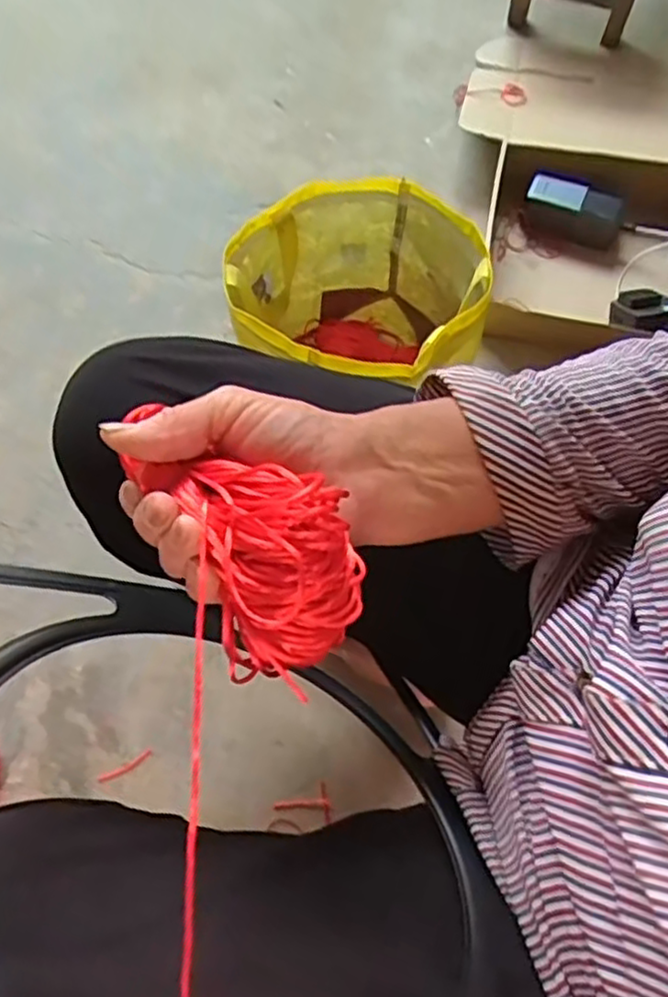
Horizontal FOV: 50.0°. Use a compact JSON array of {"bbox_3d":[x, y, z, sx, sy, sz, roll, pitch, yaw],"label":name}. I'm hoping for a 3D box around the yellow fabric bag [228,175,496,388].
[{"bbox_3d":[0.020,-0.173,0.777,0.241,0.241,0.220,-4,67,-2],"label":"yellow fabric bag"}]

